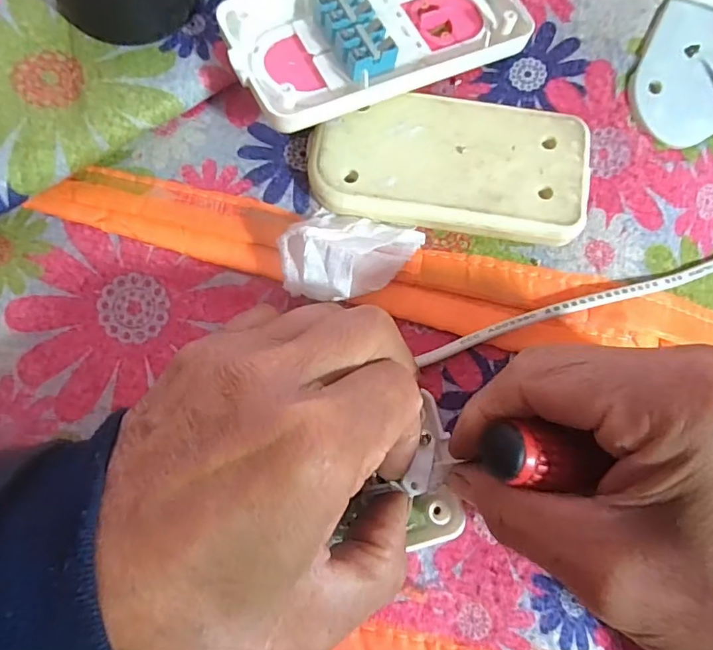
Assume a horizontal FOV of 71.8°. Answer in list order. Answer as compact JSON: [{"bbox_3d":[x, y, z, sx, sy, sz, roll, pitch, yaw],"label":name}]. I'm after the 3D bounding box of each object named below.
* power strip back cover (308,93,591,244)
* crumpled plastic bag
[{"bbox_3d":[0.039,-0.066,0.208,0.111,0.017,0.056,8,76,1],"label":"power strip back cover"},{"bbox_3d":[-0.002,-0.029,0.193,0.052,0.028,0.038,11,76,2],"label":"crumpled plastic bag"}]

